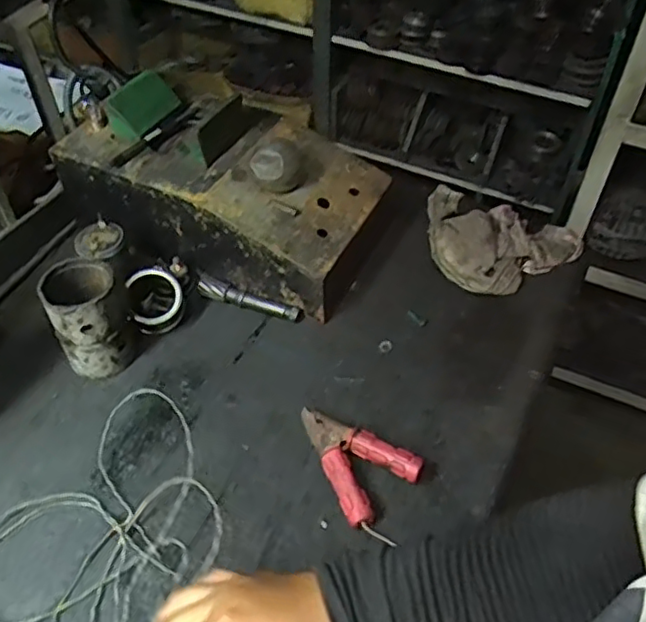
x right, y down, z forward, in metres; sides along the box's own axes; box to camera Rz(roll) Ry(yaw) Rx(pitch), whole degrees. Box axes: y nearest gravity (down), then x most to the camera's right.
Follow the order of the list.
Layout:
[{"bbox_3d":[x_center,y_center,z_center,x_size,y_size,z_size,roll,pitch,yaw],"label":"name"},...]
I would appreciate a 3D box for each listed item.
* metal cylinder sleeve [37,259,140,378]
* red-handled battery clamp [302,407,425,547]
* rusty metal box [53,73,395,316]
[{"bbox_3d":[-0.229,0.008,0.631,0.074,0.107,0.078,-24,54,-21],"label":"metal cylinder sleeve"},{"bbox_3d":[0.023,0.143,0.567,0.115,0.027,0.080,19,51,15],"label":"red-handled battery clamp"},{"bbox_3d":[-0.113,-0.145,0.734,0.345,0.147,0.179,20,51,15],"label":"rusty metal box"}]

